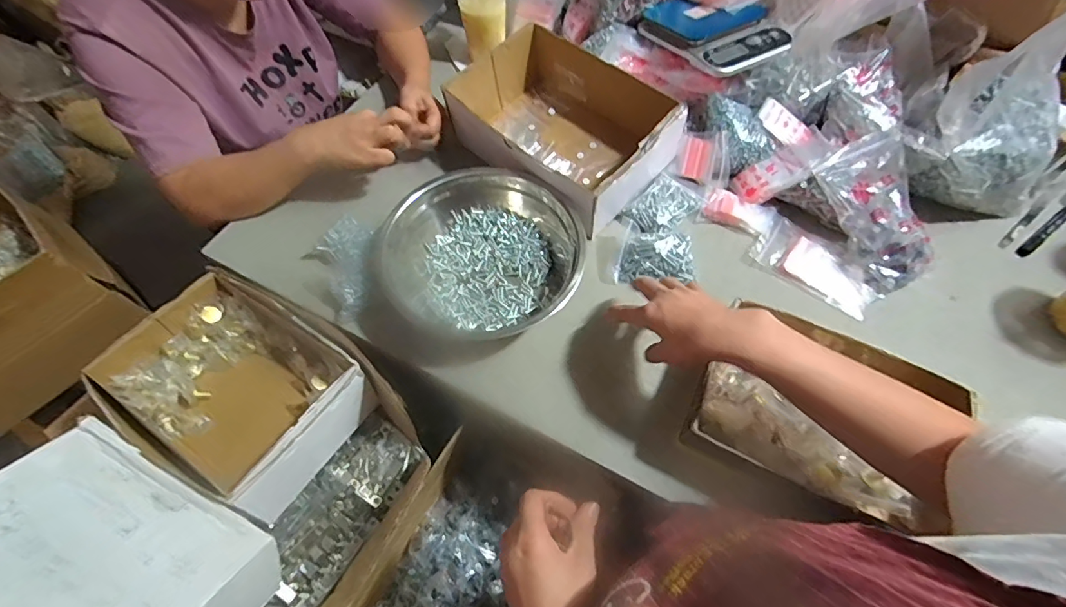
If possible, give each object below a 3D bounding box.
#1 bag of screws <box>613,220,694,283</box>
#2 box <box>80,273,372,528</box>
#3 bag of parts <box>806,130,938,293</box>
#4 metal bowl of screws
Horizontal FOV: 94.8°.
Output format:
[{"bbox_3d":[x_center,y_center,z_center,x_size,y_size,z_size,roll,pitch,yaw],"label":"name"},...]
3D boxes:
[{"bbox_3d":[0.165,-0.065,0.655,0.102,0.033,0.080,9,62,7],"label":"bag of screws"},{"bbox_3d":[-0.383,0.108,0.633,0.313,0.102,0.222,25,65,15],"label":"box"},{"bbox_3d":[0.452,-0.119,0.644,0.111,0.045,0.203,-14,84,-6],"label":"bag of parts"},{"bbox_3d":[-0.071,-0.065,0.649,0.267,0.066,0.229,24,65,14],"label":"metal bowl of screws"}]

